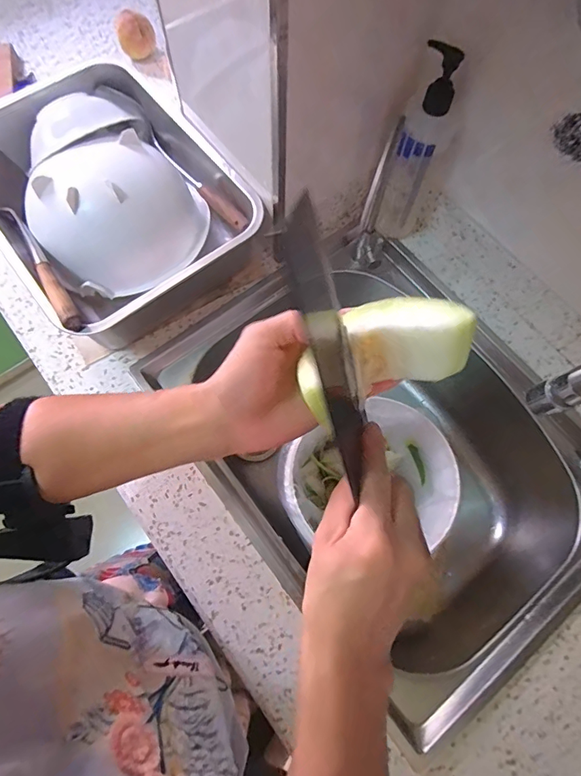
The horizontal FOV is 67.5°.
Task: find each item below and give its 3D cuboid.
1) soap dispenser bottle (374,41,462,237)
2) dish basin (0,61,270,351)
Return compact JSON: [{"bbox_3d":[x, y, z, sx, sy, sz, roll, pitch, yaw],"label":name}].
[{"bbox_3d":[0.157,-0.283,0.553,0.064,0.241,0.077,19,73,6],"label":"soap dispenser bottle"},{"bbox_3d":[-0.259,-0.263,0.599,0.311,0.128,0.397,-37,75,-11],"label":"dish basin"}]

